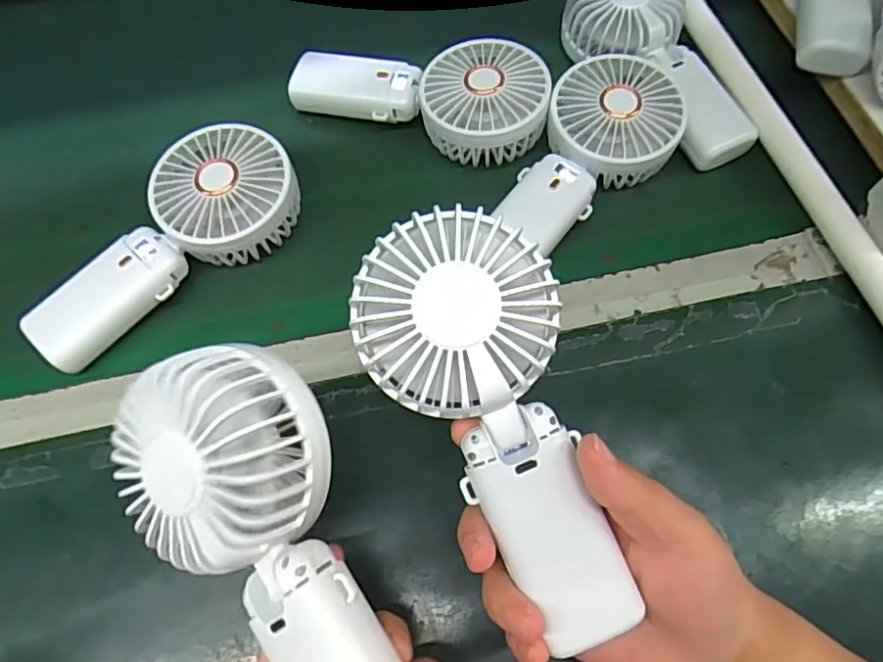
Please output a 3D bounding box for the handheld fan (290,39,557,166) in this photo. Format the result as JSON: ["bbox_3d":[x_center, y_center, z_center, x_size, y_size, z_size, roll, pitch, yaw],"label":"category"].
[{"bbox_3d":[-0.015,-0.173,0.419,0.182,0.035,0.080,18,68,8],"label":"handheld fan"}]

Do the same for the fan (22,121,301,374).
[{"bbox_3d":[-0.174,-0.052,0.376,0.086,0.051,0.185,42,74,17],"label":"fan"}]

